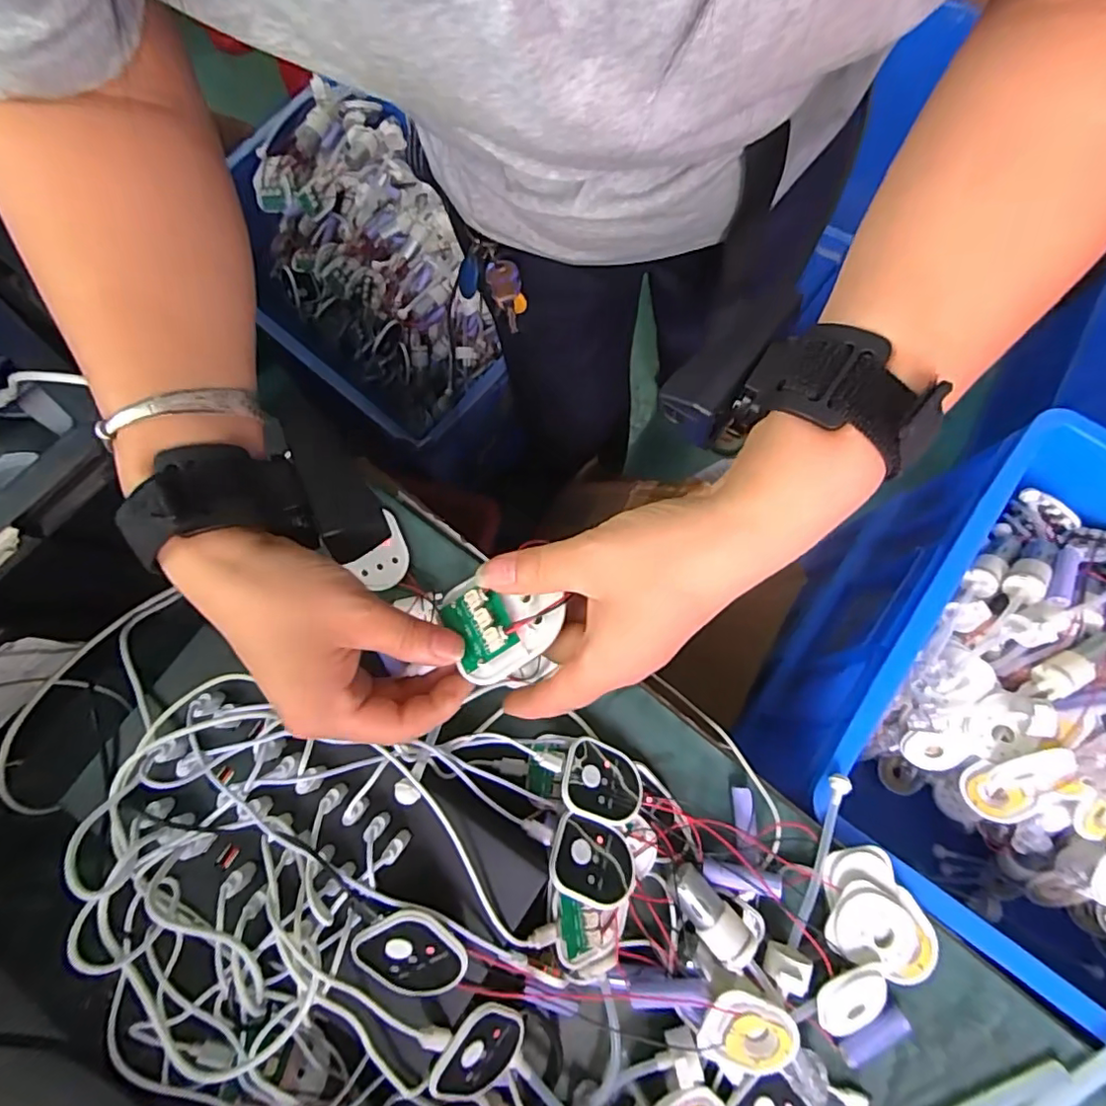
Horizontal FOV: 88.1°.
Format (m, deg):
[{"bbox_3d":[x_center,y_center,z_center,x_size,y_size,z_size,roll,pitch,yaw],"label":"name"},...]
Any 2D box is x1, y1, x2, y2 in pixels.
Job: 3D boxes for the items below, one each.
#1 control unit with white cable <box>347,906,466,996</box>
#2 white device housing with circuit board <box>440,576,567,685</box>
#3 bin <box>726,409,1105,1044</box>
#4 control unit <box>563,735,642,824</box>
[{"bbox_3d":[-0.073,0.209,0.298,0.047,0.005,0.056,-38,106,8],"label":"control unit with white cable"},{"bbox_3d":[-0.022,0.030,0.256,0.052,0.015,0.045,-22,79,-3],"label":"white device housing with circuit board"},{"bbox_3d":[0.514,0.203,0.517,0.536,0.260,0.399,37,82,8],"label":"bin"},{"bbox_3d":[0.033,0.152,0.381,0.058,0.008,0.050,27,48,-14],"label":"control unit"}]

